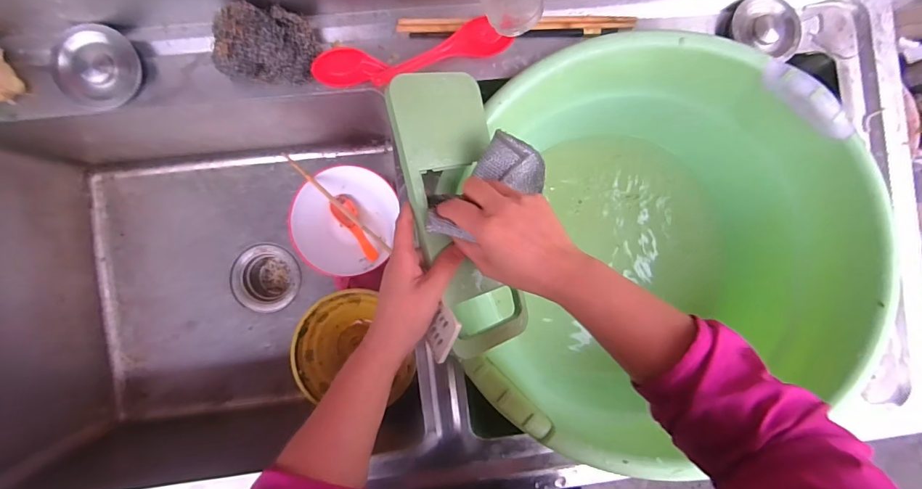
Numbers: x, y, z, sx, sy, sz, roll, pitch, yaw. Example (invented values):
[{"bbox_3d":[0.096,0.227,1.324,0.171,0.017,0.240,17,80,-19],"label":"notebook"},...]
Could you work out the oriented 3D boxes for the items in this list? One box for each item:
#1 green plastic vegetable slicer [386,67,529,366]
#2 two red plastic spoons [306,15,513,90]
[{"bbox_3d":[-0.003,-0.027,0.430,0.102,0.045,0.276,-14,92,-29],"label":"green plastic vegetable slicer"},{"bbox_3d":[-0.049,-0.209,0.448,0.211,0.043,0.032,-15,90,-2],"label":"two red plastic spoons"}]

